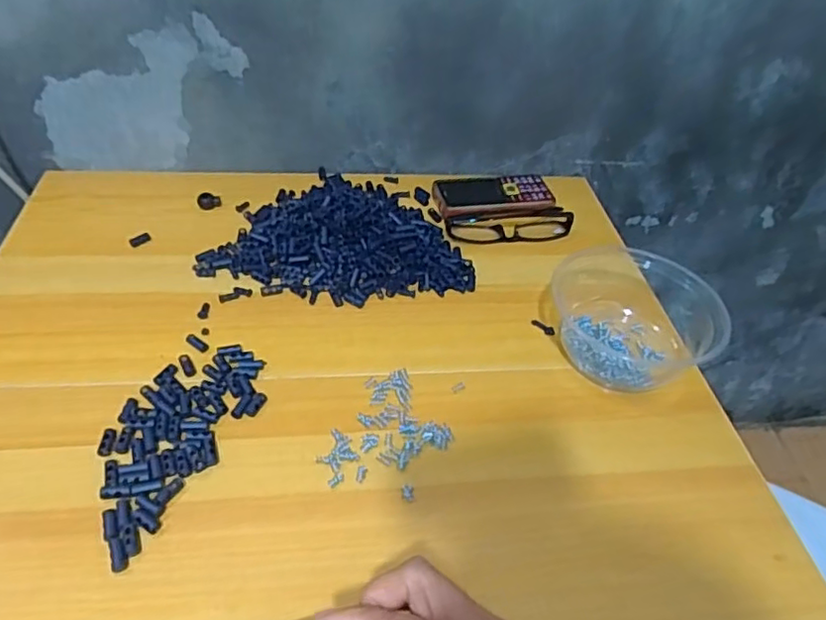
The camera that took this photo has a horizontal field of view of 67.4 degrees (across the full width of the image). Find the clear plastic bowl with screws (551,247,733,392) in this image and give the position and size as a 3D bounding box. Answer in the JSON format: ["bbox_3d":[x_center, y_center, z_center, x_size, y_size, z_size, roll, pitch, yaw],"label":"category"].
[{"bbox_3d":[0.188,-0.005,0.522,0.133,0.063,0.125,3,43,-3],"label":"clear plastic bowl with screws"}]

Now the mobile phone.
[{"bbox_3d":[0.087,-0.122,0.663,0.124,0.013,0.056,-4,44,-11],"label":"mobile phone"}]

